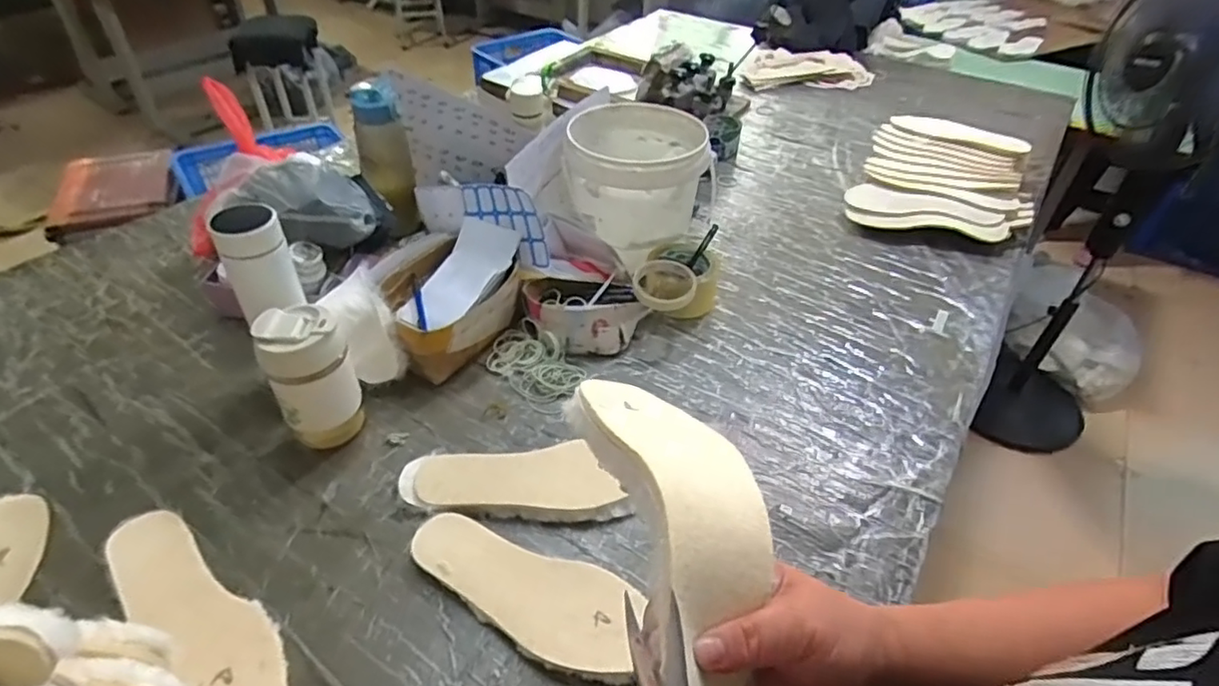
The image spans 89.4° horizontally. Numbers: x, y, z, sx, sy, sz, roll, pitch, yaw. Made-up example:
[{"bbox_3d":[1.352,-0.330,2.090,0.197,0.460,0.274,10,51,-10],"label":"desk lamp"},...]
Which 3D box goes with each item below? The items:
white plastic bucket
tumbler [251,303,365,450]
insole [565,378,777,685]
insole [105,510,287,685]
[{"bbox_3d":[0.043,-0.261,0.973,0.221,0.150,0.209,1,42,-3],"label":"white plastic bucket"},{"bbox_3d":[-0.322,0.038,0.673,0.080,0.155,0.072,-19,46,-23],"label":"tumbler"},{"bbox_3d":[0.040,0.082,0.338,0.090,0.044,0.219,-6,36,-12],"label":"insole"},{"bbox_3d":[-0.358,0.237,0.537,0.263,0.013,0.081,34,48,30],"label":"insole"}]

